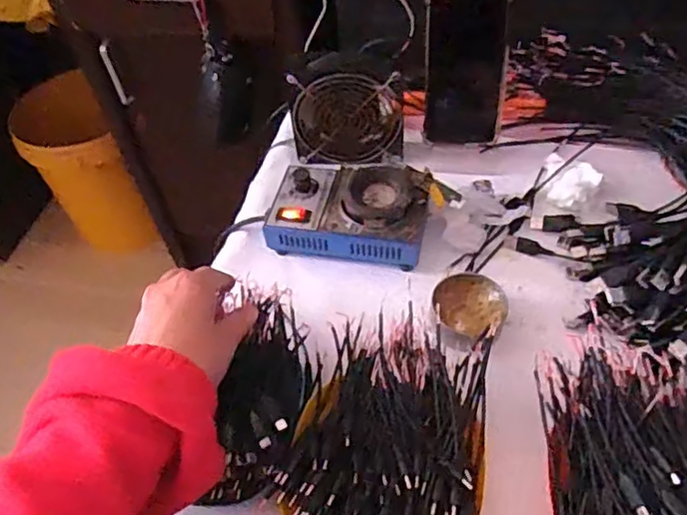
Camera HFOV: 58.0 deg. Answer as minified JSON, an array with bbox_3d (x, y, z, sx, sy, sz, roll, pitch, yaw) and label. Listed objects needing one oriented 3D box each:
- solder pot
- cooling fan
[{"bbox_3d":[0.005,-0.048,0.605,0.154,0.053,0.102,2,51,8],"label":"solder pot"},{"bbox_3d":[0.005,-0.155,0.667,0.123,0.111,0.039,-3,32,-4],"label":"cooling fan"}]

